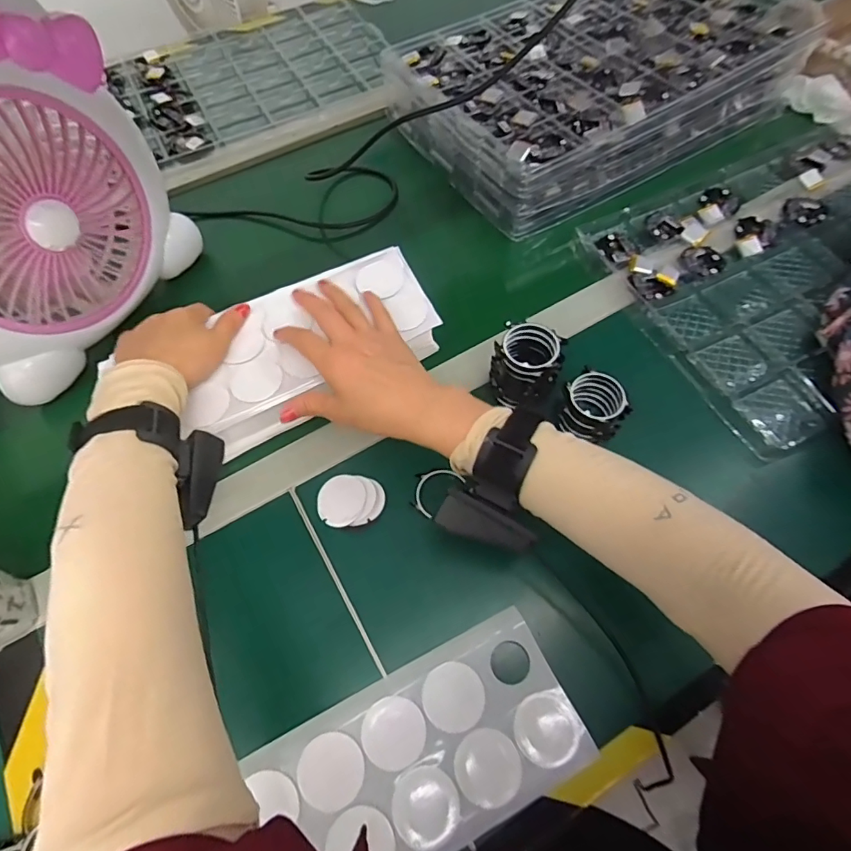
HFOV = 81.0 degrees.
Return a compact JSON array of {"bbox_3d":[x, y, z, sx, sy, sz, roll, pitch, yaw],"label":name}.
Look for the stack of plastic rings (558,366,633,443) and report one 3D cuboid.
[{"bbox_3d":[0.146,-0.015,0.432,0.052,0.040,0.045,30,67,17],"label":"stack of plastic rings"}]

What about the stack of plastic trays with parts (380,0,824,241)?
[{"bbox_3d":[0.217,-0.454,0.638,0.472,0.078,0.310,-30,65,-13],"label":"stack of plastic trays with parts"}]

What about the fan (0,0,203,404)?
[{"bbox_3d":[-0.336,-0.178,0.420,0.081,0.229,0.256,20,65,12],"label":"fan"}]

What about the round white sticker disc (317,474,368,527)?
[{"bbox_3d":[-0.071,0.063,0.421,0.042,0.005,0.044,-1,62,2],"label":"round white sticker disc"}]

